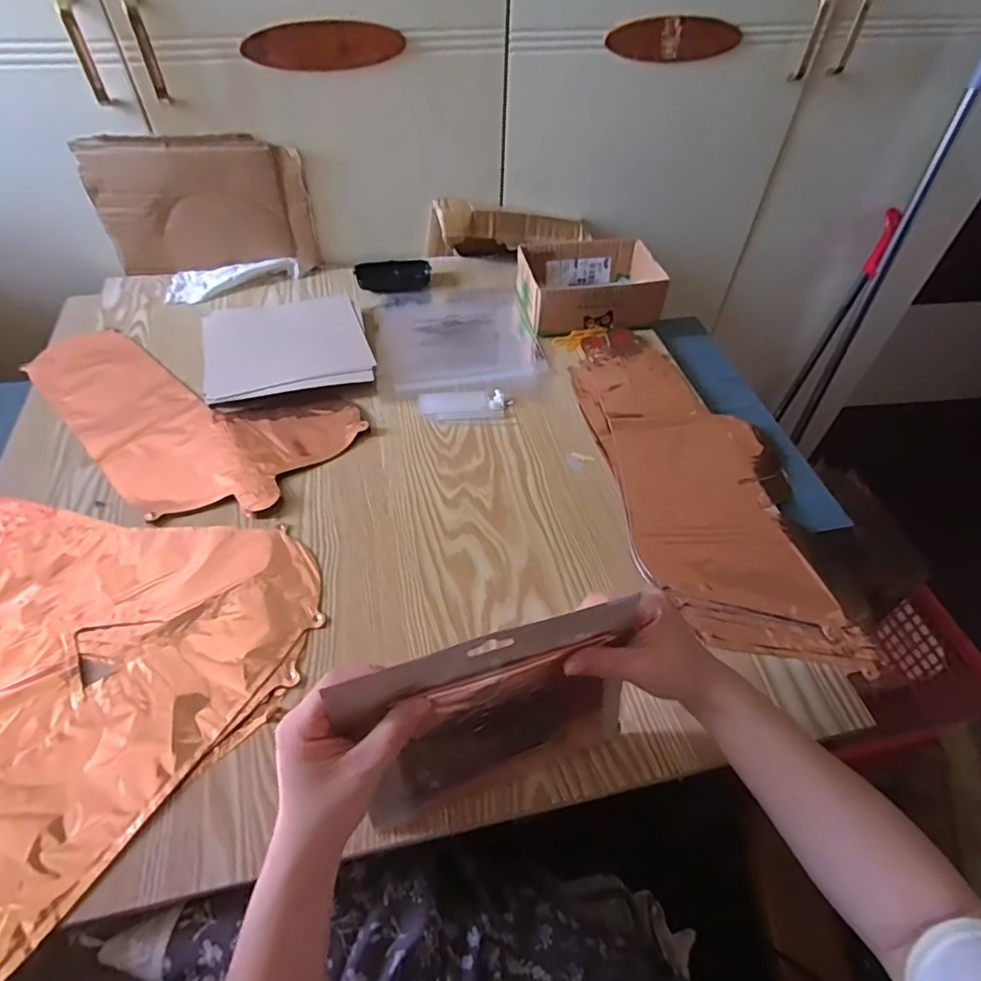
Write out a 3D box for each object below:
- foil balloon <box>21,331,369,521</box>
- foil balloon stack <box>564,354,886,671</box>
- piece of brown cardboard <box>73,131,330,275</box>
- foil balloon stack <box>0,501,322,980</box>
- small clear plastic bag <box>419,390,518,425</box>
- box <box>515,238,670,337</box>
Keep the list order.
[{"bbox_3d":[-0.370,-0.098,0.659,0.402,0.010,0.219,28,55,20],"label":"foil balloon"},{"bbox_3d":[0.231,-0.013,0.607,0.199,0.019,0.413,-6,51,-6],"label":"foil balloon stack"},{"bbox_3d":[-0.389,-0.386,0.779,0.270,0.180,0.024,-8,58,-8],"label":"piece of brown cardboard"},{"bbox_3d":[-0.381,0.134,0.467,0.383,0.017,0.405,32,57,23],"label":"foil balloon stack"},{"bbox_3d":[-0.028,-0.103,0.675,0.110,0.009,0.055,-1,51,-2],"label":"small clear plastic bag"},{"bbox_3d":[0.136,-0.287,0.792,0.182,0.059,0.134,-9,51,-9],"label":"box"}]

